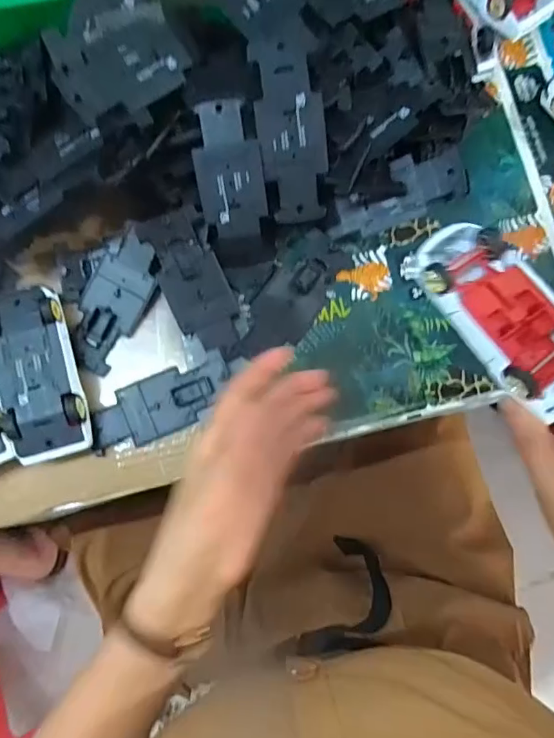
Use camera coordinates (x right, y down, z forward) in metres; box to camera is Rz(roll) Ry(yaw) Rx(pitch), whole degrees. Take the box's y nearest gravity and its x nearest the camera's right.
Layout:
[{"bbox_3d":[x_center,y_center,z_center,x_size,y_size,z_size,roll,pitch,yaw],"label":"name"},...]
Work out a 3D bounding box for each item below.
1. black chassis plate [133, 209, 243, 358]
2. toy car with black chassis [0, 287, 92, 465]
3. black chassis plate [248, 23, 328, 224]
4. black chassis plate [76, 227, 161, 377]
[{"bbox_3d":[-0.063,-0.065,0.376,0.048,0.013,0.113,-27,103,-6],"label":"black chassis plate"},{"bbox_3d":[-0.180,0.005,0.367,0.056,0.034,0.128,-15,81,-4],"label":"toy car with black chassis"},{"bbox_3d":[0.010,-0.175,0.352,0.047,0.016,0.127,-9,109,-3],"label":"black chassis plate"},{"bbox_3d":[-0.130,-0.052,0.385,0.051,0.012,0.109,27,95,3],"label":"black chassis plate"}]

